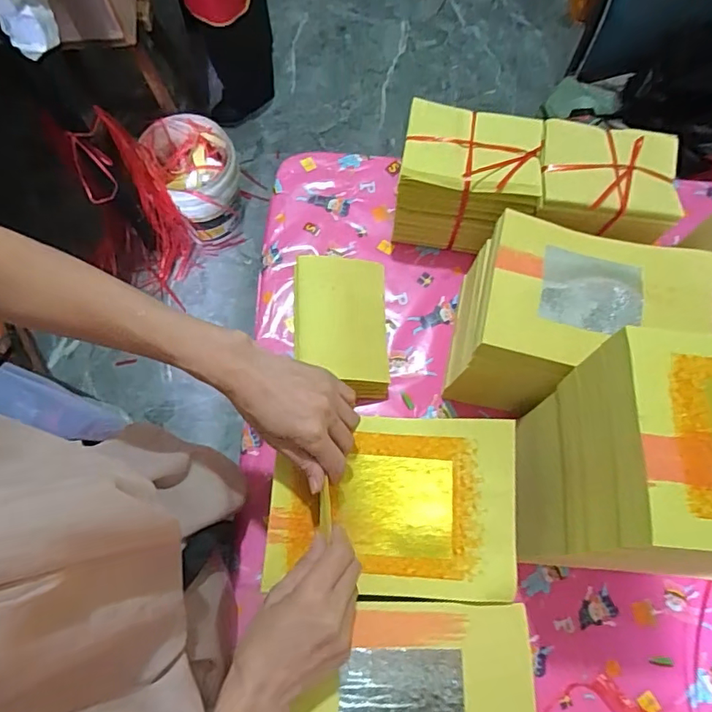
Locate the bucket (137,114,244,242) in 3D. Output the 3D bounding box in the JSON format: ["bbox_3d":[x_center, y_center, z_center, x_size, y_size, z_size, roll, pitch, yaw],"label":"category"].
[{"bbox_3d":[-0.442,-0.493,1.453,0.222,0.265,0.242,-18,75,-8],"label":"bucket"}]

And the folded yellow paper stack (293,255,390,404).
[{"bbox_3d":[-0.017,-0.035,0.630,0.111,0.058,0.174,-1,73,-3],"label":"folded yellow paper stack"}]

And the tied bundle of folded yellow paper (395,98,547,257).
[{"bbox_3d":[0.139,-0.225,0.654,0.165,0.126,0.132,11,73,1],"label":"tied bundle of folded yellow paper"}]

